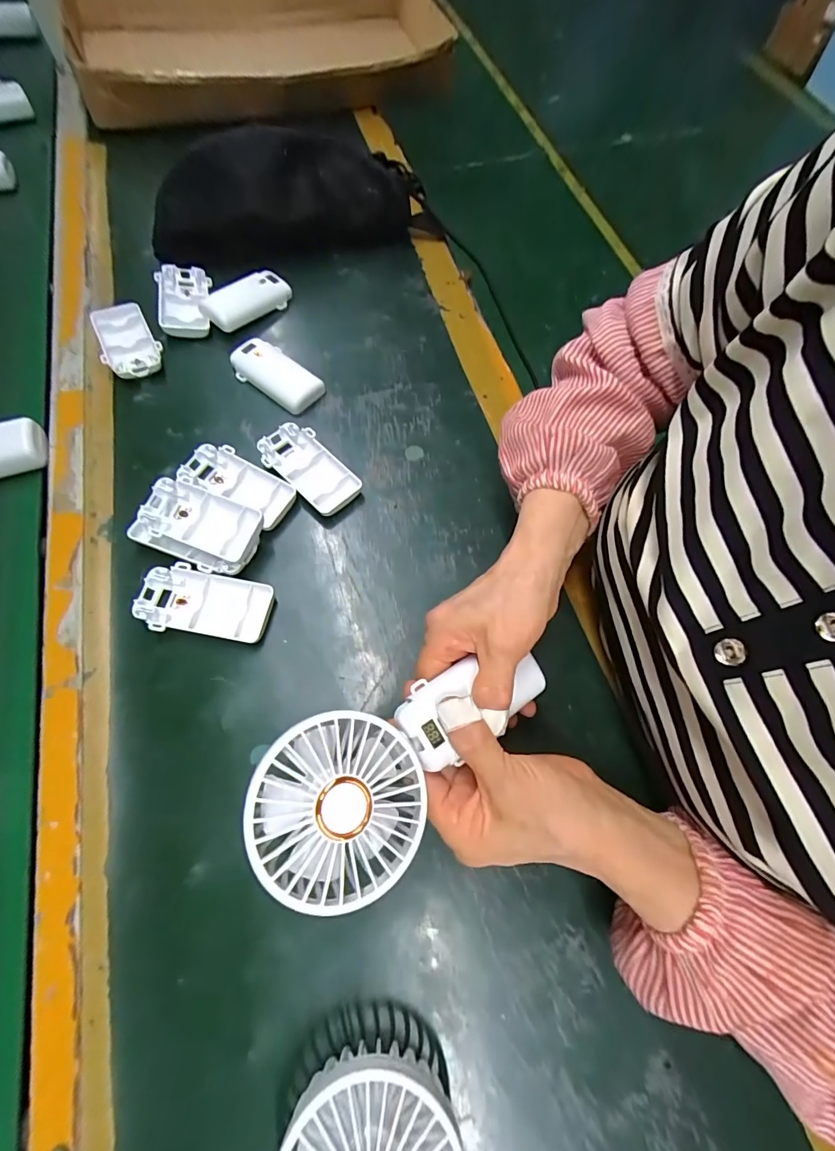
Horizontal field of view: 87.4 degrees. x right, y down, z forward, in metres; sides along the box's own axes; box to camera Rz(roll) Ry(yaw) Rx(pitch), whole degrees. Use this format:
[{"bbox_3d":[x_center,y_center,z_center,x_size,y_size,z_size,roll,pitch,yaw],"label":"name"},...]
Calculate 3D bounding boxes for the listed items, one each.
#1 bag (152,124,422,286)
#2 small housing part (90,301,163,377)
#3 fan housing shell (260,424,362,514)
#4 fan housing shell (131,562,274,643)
[{"bbox_3d":[-0.140,-0.406,0.470,0.279,0.078,0.096,-23,70,-12],"label":"bag"},{"bbox_3d":[-0.284,-0.230,0.429,0.049,0.014,0.095,-28,71,-13],"label":"small housing part"},{"bbox_3d":[-0.094,-0.093,0.379,0.097,0.014,0.048,43,72,14],"label":"fan housing shell"},{"bbox_3d":[-0.158,0.022,0.328,0.094,0.015,0.047,10,67,1],"label":"fan housing shell"}]

